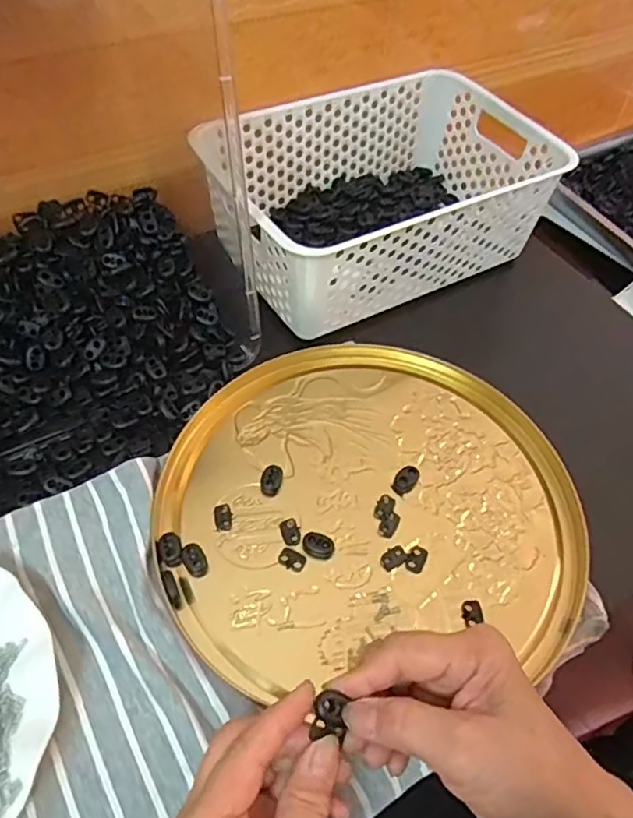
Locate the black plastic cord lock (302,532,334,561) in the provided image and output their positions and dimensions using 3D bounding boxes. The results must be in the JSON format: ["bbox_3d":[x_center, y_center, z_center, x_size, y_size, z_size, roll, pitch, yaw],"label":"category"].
[{"bbox_3d":[0.001,0.094,0.425,0.022,0.004,0.018,16,53,7],"label":"black plastic cord lock"}]

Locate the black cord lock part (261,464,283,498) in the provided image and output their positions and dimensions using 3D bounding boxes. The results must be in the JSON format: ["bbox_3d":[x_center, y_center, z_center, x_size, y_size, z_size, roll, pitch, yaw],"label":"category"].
[{"bbox_3d":[-0.033,0.052,0.451,0.014,0.004,0.026,11,53,3],"label":"black cord lock part"}]

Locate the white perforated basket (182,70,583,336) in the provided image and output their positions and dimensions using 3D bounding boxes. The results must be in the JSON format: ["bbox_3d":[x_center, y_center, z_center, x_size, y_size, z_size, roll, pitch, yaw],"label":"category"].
[{"bbox_3d":[0.056,-0.206,0.585,0.295,0.100,0.201,-23,58,-20],"label":"white perforated basket"}]

